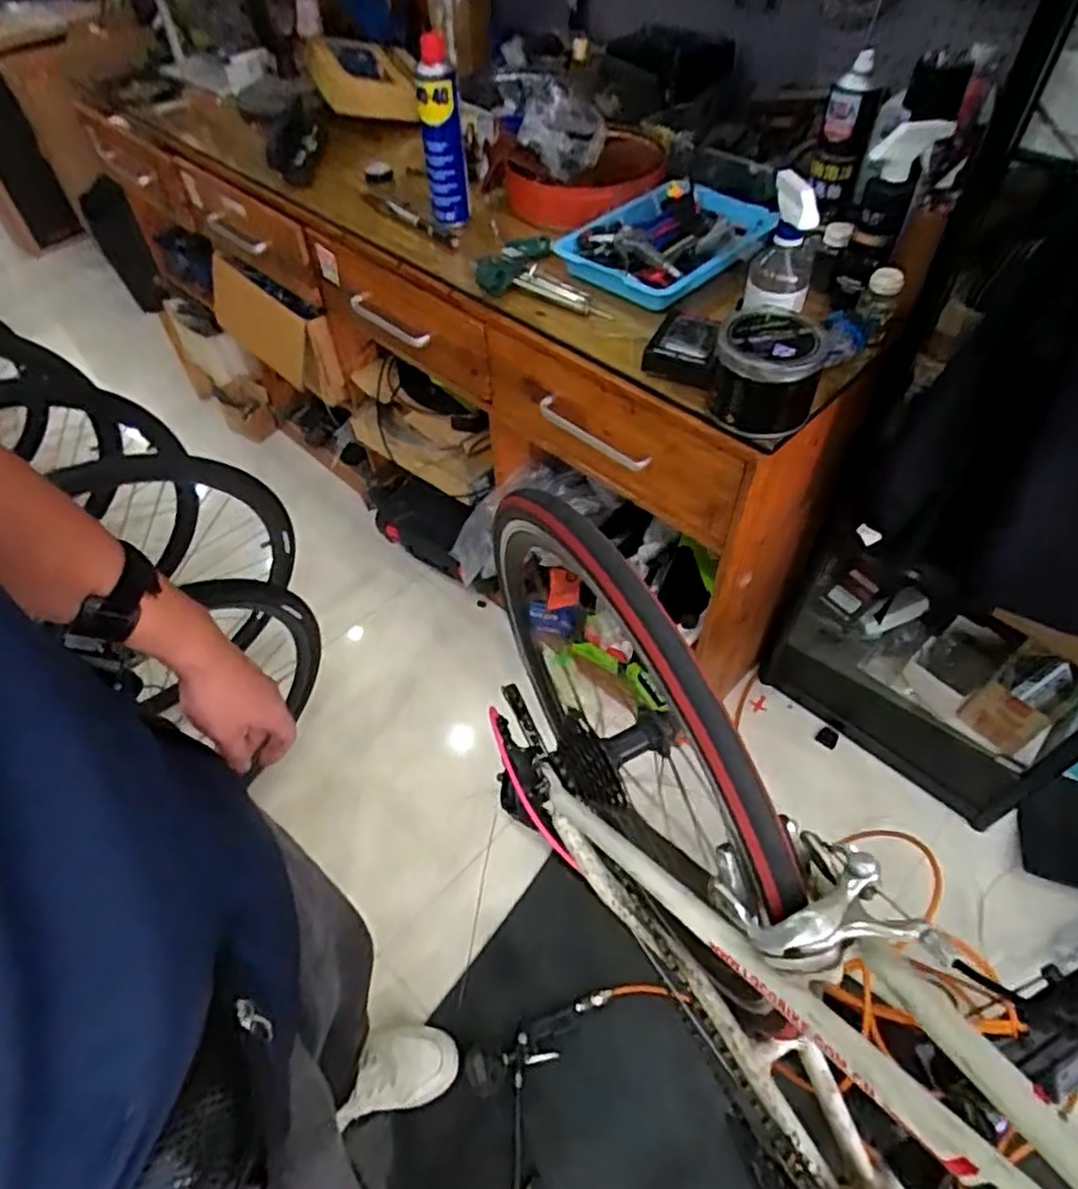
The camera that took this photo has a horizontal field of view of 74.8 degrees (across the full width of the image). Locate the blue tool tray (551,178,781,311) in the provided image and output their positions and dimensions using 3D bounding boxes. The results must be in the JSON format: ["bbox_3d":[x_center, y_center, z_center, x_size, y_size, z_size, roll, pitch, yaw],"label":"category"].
[{"bbox_3d":[0.210,-0.561,1.106,0.258,0.061,0.327,35,61,25],"label":"blue tool tray"}]

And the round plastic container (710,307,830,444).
[{"bbox_3d":[0.273,-0.269,0.851,0.122,0.091,0.142,12,54,11],"label":"round plastic container"}]

